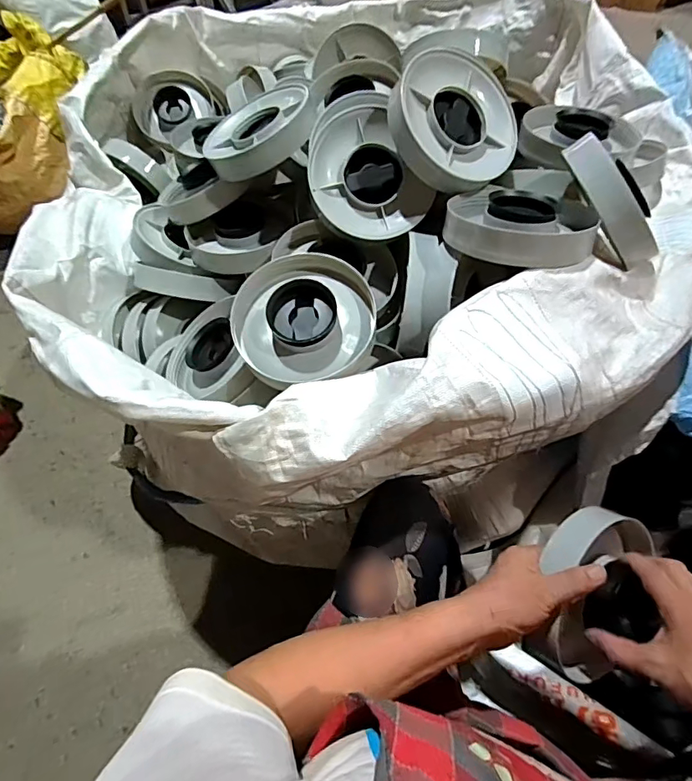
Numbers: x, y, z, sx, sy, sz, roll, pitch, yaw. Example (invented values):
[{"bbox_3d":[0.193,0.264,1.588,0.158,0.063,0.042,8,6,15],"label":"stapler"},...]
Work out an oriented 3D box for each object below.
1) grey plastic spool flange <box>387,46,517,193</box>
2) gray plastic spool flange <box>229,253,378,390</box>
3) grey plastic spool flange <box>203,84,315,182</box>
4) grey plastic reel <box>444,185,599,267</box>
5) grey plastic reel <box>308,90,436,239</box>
[{"bbox_3d":[0.127,-0.314,0.562,0.166,0.045,0.167,11,80,-20],"label":"grey plastic spool flange"},{"bbox_3d":[-0.046,-0.081,0.527,0.154,0.052,0.150,0,86,5],"label":"gray plastic spool flange"},{"bbox_3d":[-0.118,-0.348,0.637,0.152,0.030,0.141,-9,62,17],"label":"grey plastic spool flange"},{"bbox_3d":[0.184,-0.177,0.506,0.153,0.035,0.124,16,54,14],"label":"grey plastic reel"},{"bbox_3d":[0.022,-0.256,0.586,0.127,0.038,0.153,-24,92,-4],"label":"grey plastic reel"}]

